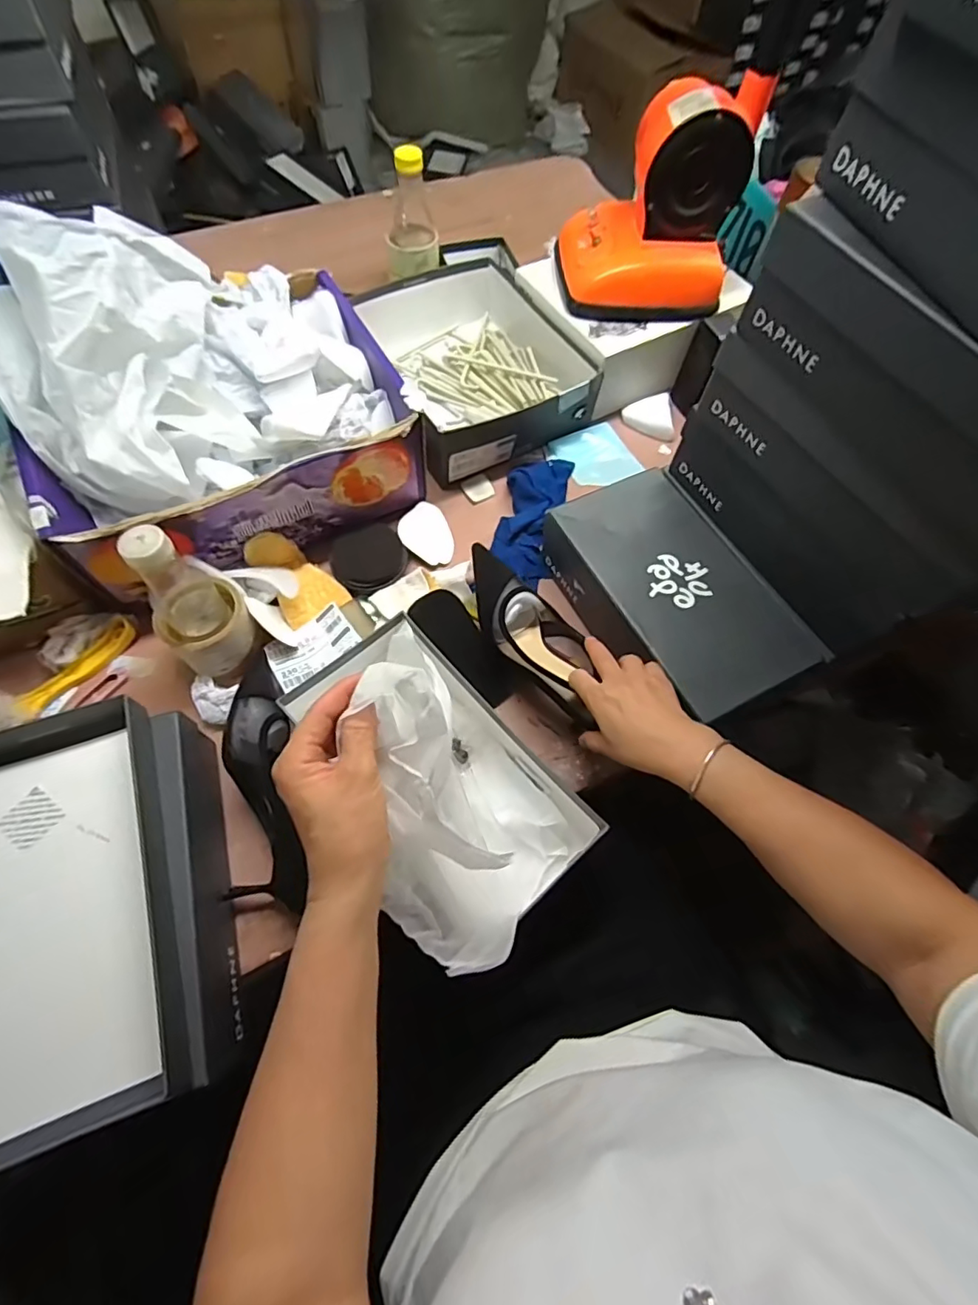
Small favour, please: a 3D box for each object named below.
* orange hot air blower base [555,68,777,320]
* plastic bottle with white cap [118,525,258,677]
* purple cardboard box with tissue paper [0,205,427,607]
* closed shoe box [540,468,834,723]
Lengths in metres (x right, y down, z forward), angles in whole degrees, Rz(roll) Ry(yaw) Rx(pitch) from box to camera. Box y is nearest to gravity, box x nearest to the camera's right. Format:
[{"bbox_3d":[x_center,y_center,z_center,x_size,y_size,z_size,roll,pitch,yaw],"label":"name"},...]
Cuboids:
[{"bbox_3d":[0.209,-0.582,0.706,0.208,0.204,0.159,0,65,-3],"label":"orange hot air blower base"},{"bbox_3d":[-0.301,-0.052,0.553,0.086,0.178,0.084,-39,72,-19],"label":"plastic bottle with white cap"},{"bbox_3d":[-0.317,-0.297,0.621,0.397,0.242,0.307,-24,68,-14],"label":"purple cardboard box with tissue paper"},{"bbox_3d":[0.205,-0.063,0.629,0.177,0.084,0.288,-26,69,-14],"label":"closed shoe box"}]

